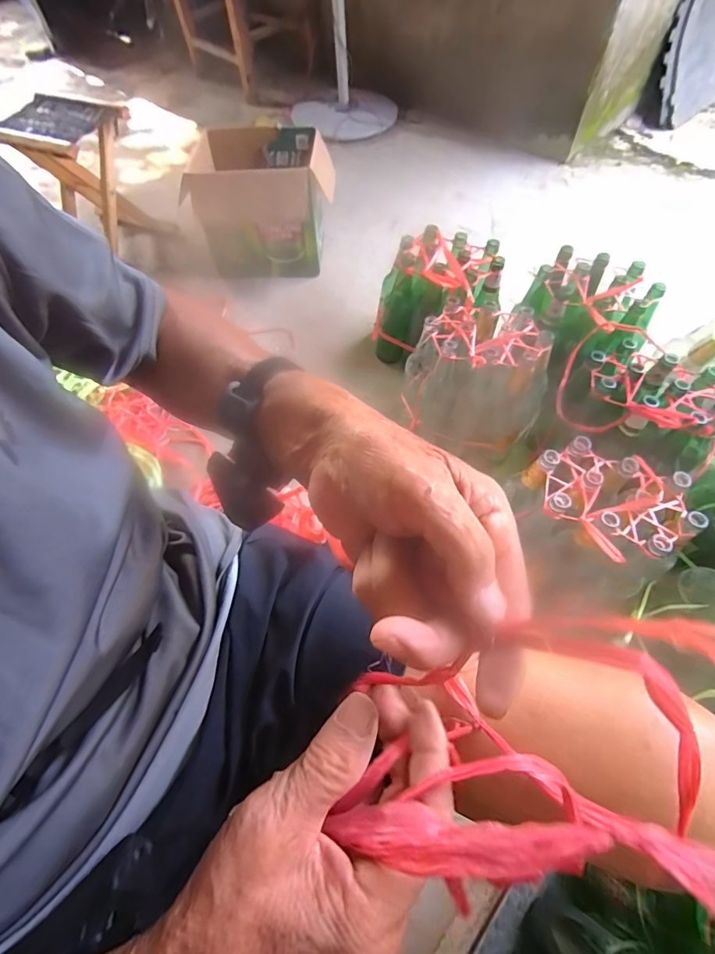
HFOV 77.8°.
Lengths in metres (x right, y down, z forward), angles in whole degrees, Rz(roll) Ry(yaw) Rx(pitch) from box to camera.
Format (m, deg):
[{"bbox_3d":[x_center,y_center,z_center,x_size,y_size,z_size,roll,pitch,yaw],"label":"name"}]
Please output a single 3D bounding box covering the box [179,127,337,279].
[{"bbox_3d":[-0.231,-0.747,1.228,0.339,0.267,0.283,4,61,5],"label":"box"}]

